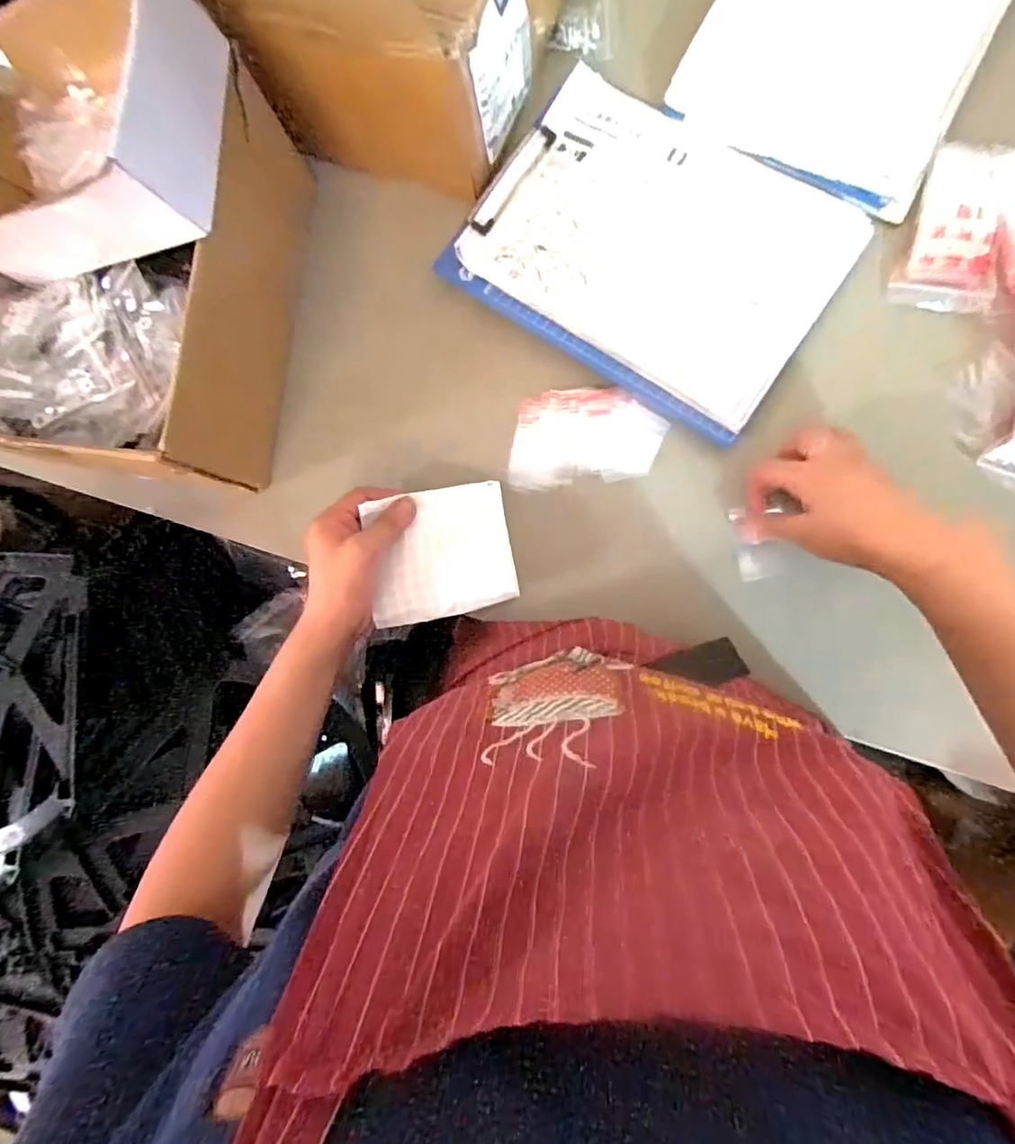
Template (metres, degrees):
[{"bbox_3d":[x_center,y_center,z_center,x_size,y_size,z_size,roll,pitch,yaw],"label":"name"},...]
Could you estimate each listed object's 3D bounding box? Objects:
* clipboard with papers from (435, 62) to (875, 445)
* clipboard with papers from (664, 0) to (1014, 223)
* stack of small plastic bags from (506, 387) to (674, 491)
[{"bbox_3d":[0.126,-0.283,0.462,0.299,0.013,0.226,34,91,7],"label":"clipboard with papers"},{"bbox_3d":[0.306,-0.489,0.450,0.220,0.015,0.312,30,91,7],"label":"clipboard with papers"},{"bbox_3d":[0.067,-0.119,0.465,0.132,0.010,0.081,-8,86,6],"label":"stack of small plastic bags"}]

